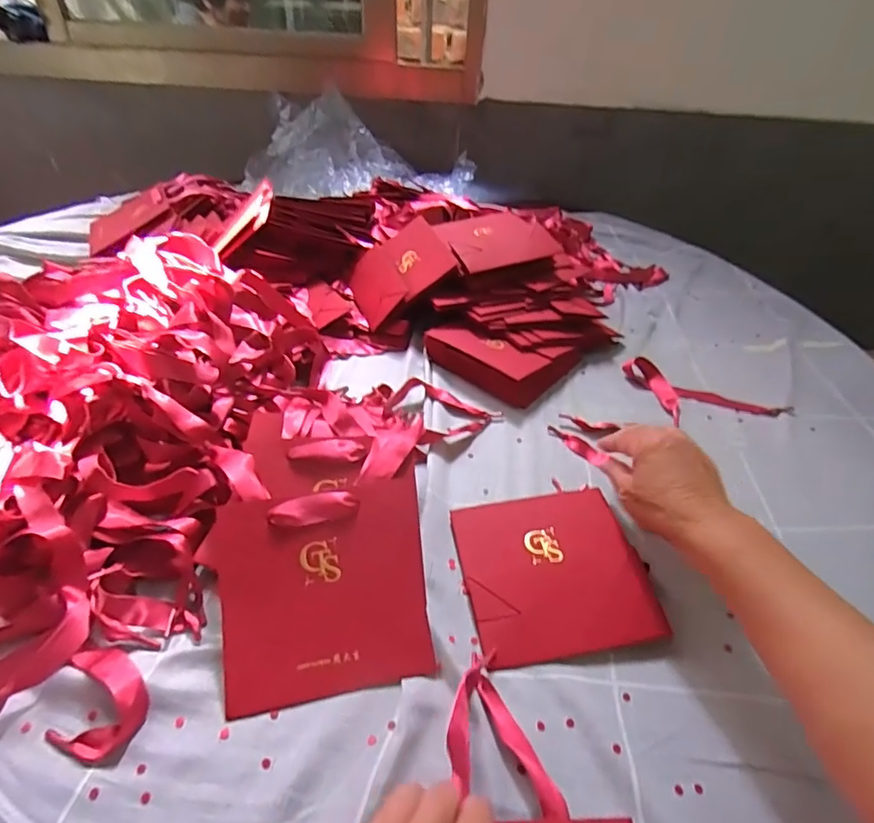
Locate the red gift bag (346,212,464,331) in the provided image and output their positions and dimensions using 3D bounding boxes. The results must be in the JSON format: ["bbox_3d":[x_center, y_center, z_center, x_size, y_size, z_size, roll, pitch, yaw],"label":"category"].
[{"bbox_3d":[-0.053,-0.192,0.732,0.141,0.020,0.155,-36,44,6],"label":"red gift bag"}]

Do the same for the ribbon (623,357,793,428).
[{"bbox_3d":[0.315,-0.030,0.629,0.153,0.023,0.101,-6,40,-11],"label":"ribbon"}]

